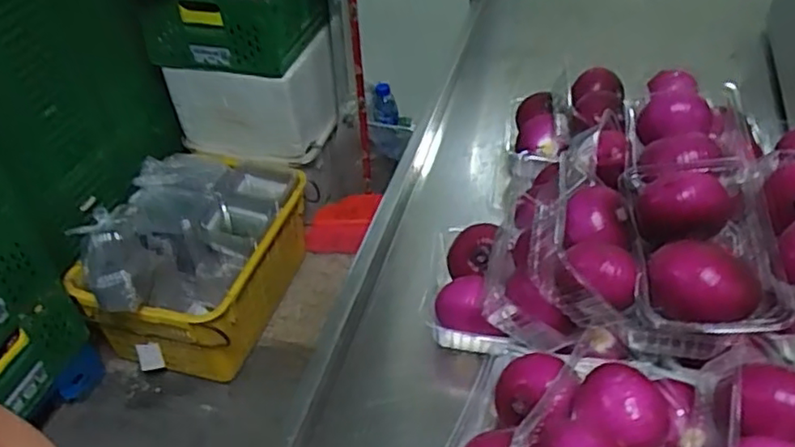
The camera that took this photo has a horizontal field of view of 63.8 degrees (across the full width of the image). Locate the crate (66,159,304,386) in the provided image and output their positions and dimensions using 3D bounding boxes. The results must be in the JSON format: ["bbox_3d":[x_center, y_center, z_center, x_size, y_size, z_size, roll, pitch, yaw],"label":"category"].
[{"bbox_3d":[-0.488,0.088,1.658,0.399,0.414,0.566,8,42,11],"label":"crate"}]

